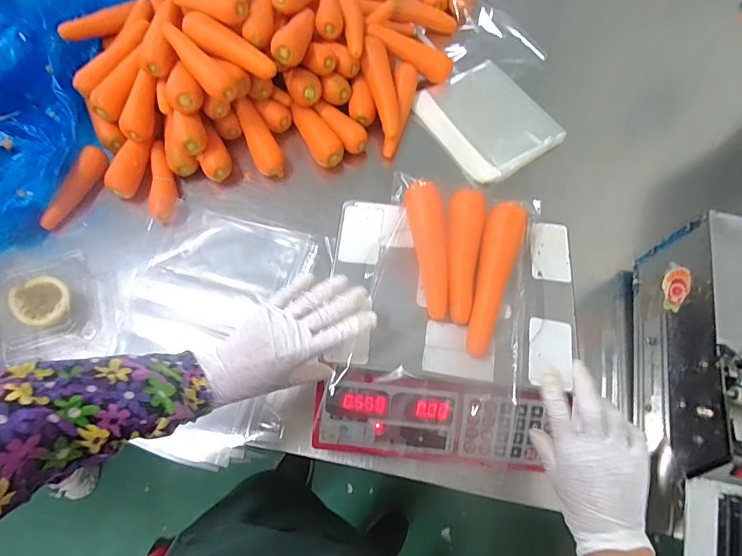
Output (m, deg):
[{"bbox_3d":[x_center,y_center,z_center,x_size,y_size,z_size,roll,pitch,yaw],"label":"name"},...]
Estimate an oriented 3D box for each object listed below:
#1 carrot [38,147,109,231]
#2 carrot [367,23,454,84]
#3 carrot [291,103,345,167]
[{"bbox_3d":[-0.507,-0.153,0.738,0.048,0.037,0.158,22,69,7],"label":"carrot"},{"bbox_3d":[0.073,-0.419,0.793,0.172,0.041,0.042,23,68,-14],"label":"carrot"},{"bbox_3d":[-0.095,-0.243,0.748,0.048,0.047,0.137,-30,72,-13],"label":"carrot"}]

